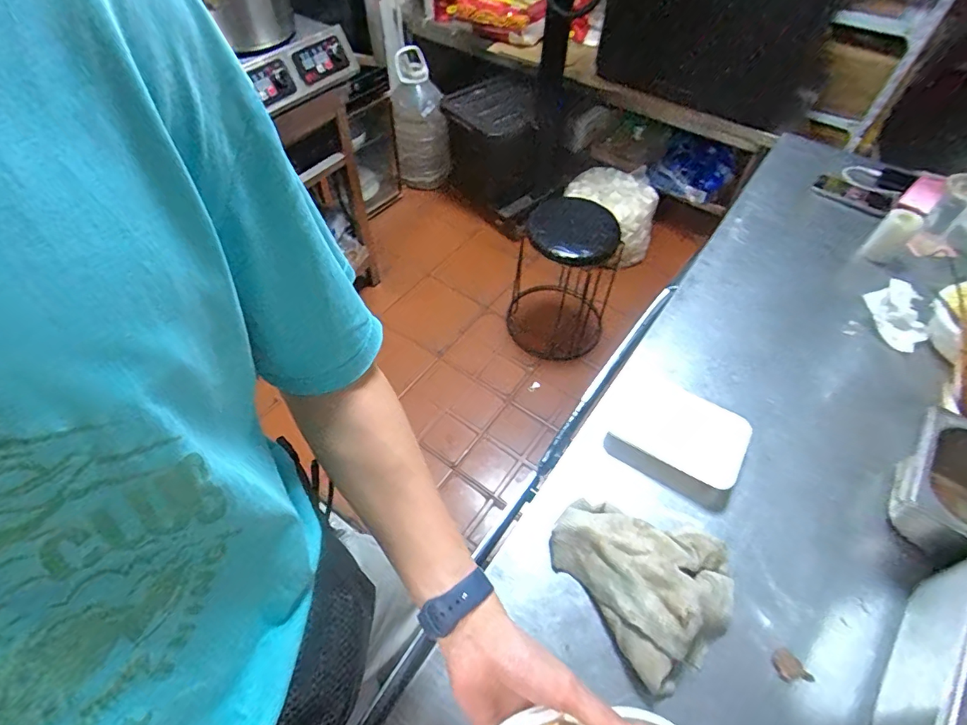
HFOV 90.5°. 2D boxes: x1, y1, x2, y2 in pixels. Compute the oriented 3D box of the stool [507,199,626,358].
[{"bbox_3d":[0.287,-0.296,1.664,0.332,0.498,0.394,12,55,6],"label":"stool"}]

